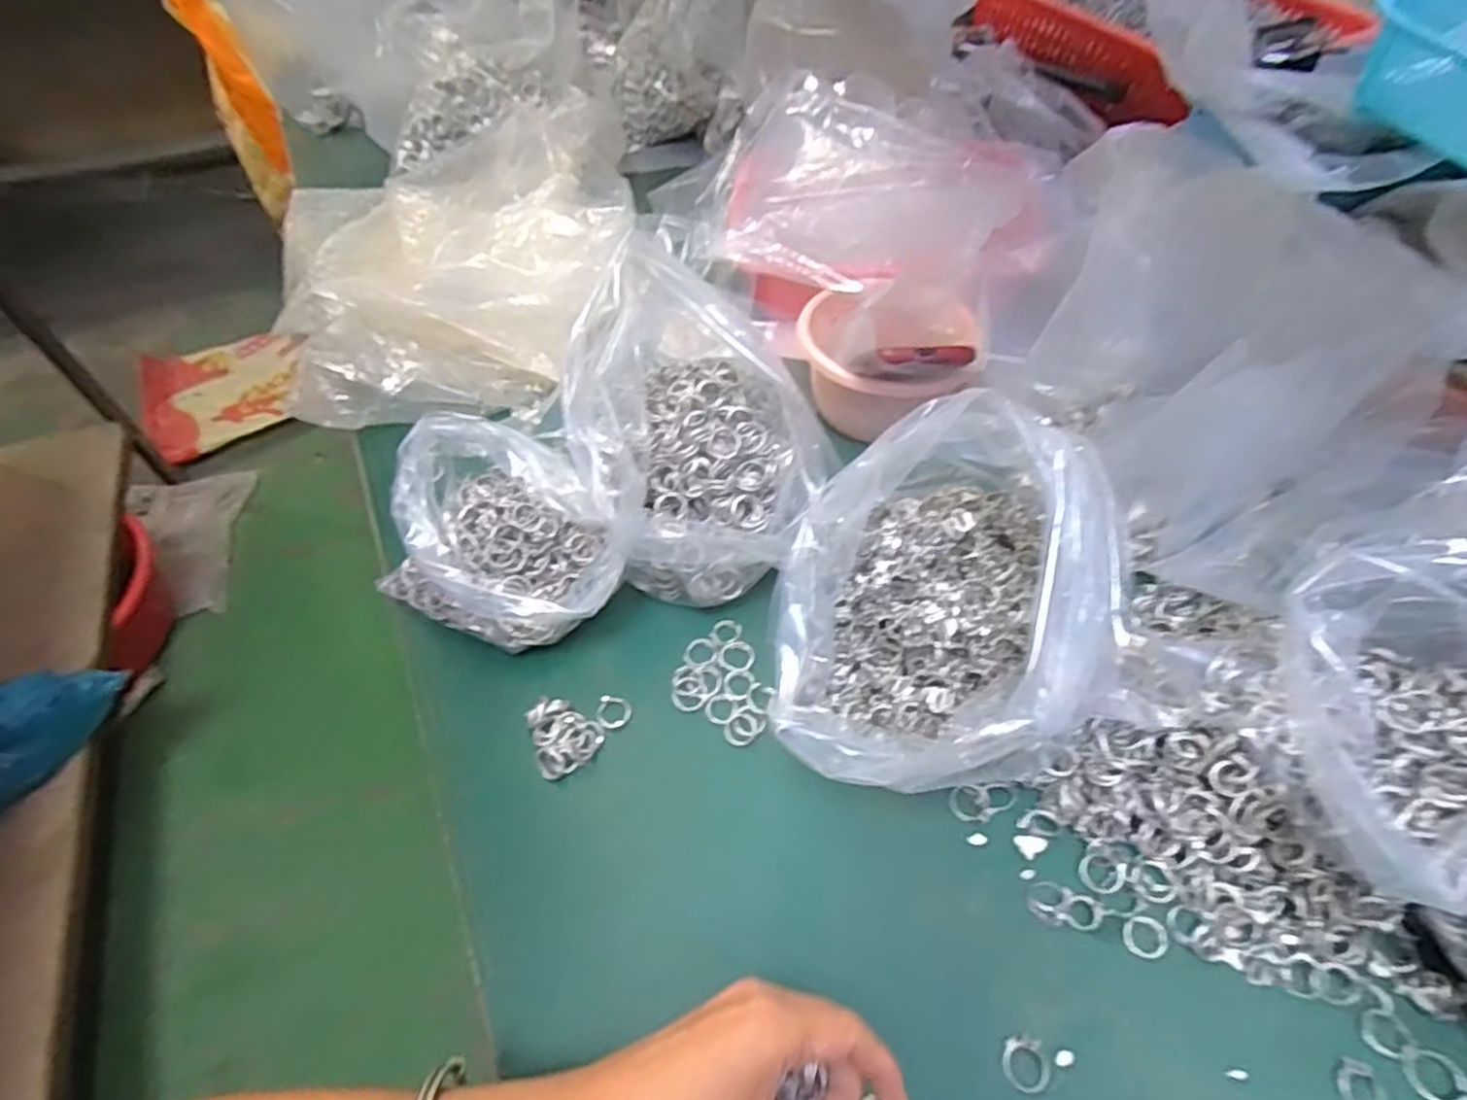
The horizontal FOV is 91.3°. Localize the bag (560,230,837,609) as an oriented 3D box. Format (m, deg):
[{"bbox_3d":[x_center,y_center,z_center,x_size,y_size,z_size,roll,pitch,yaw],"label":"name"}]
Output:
[{"bbox_3d":[-0.024,-0.095,0.495,0.154,0.153,0.200,4,51,2],"label":"bag"}]

